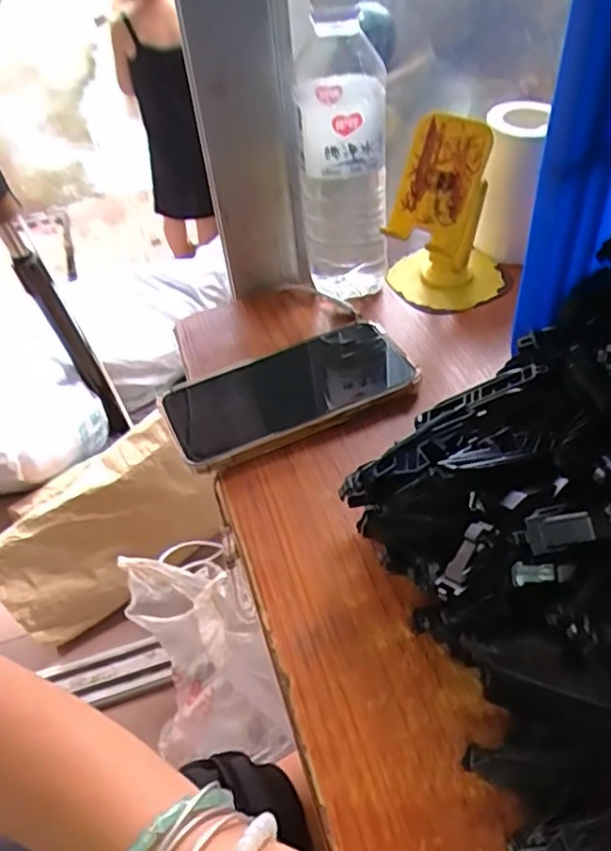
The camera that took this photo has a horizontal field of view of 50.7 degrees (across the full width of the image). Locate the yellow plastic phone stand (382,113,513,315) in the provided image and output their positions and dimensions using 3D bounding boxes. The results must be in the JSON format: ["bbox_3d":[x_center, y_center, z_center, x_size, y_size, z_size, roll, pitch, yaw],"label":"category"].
[{"bbox_3d":[0.111,-0.156,0.498,0.091,0.142,0.080,10,47,17],"label":"yellow plastic phone stand"}]

